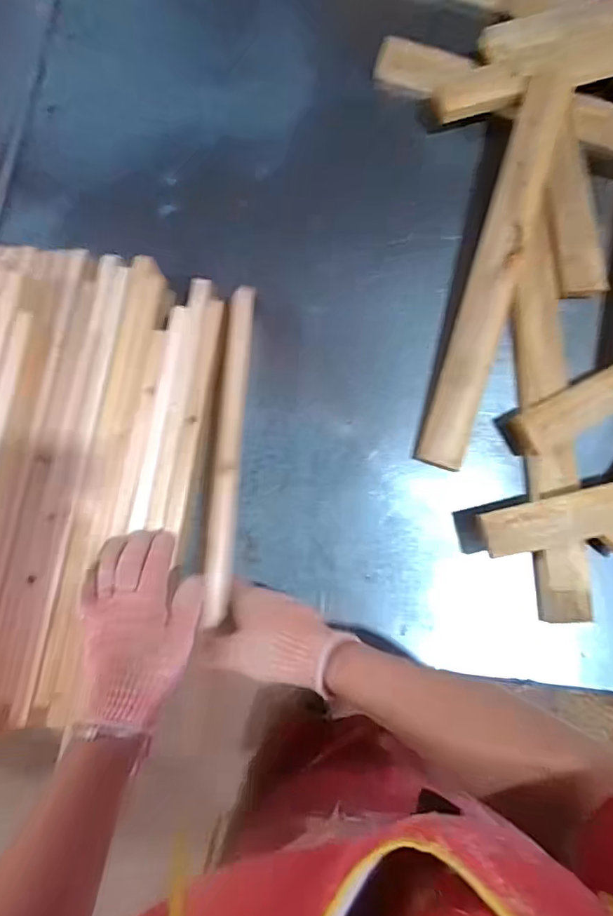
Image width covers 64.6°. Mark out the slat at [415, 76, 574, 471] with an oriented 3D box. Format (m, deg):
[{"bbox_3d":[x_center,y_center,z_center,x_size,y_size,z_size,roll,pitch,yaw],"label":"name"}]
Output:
[{"bbox_3d":[0.233,-0.232,0.594,0.057,0.016,0.500,17,86,11],"label":"slat"}]

